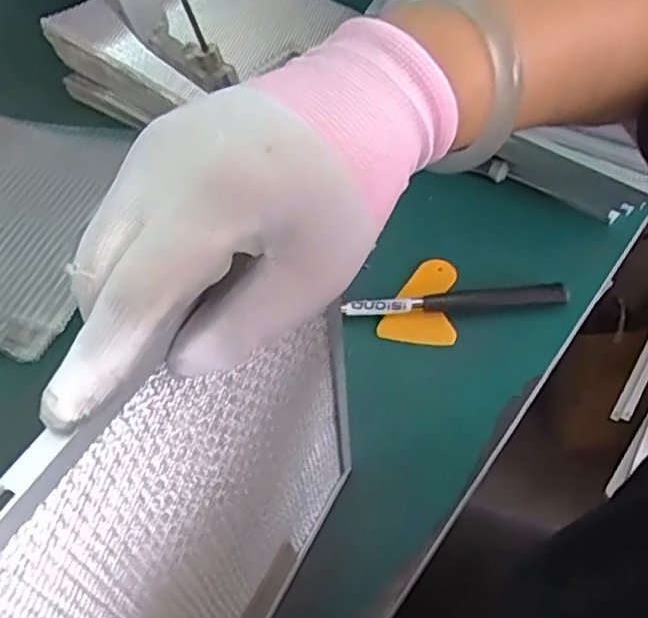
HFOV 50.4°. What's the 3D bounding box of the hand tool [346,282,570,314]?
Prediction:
[{"bbox_3d":[0.122,-0.008,0.648,0.204,0.015,0.016,-3,52,4],"label":"hand tool"}]

